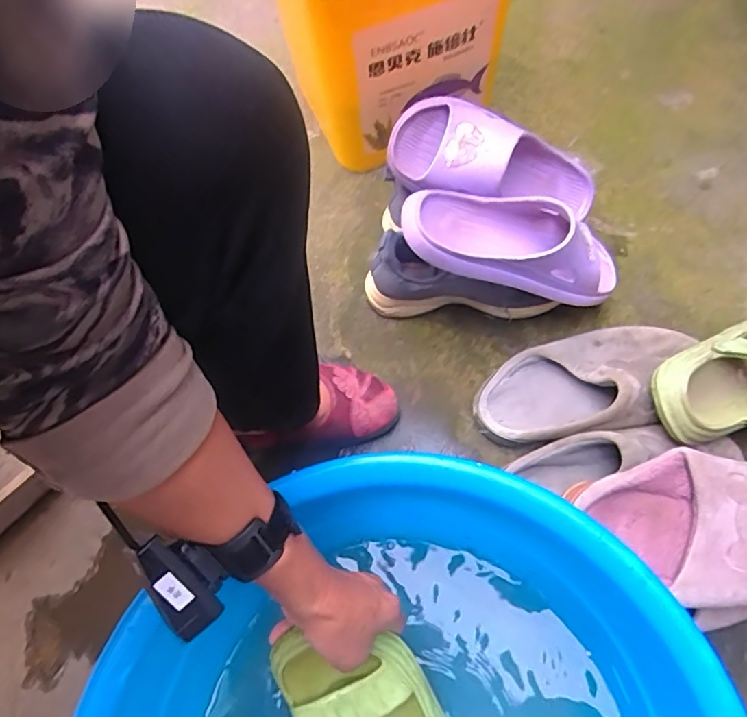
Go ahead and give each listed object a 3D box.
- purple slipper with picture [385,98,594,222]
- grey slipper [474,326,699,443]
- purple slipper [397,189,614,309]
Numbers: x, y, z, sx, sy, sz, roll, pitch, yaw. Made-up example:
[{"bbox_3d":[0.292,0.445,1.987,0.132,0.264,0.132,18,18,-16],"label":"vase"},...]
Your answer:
[{"bbox_3d":[0.145,-0.217,0.600,0.246,0.083,0.101,8,63,-14],"label":"purple slipper with picture"},{"bbox_3d":[0.234,0.024,0.589,0.241,0.069,0.120,-12,66,0],"label":"grey slipper"},{"bbox_3d":[0.156,-0.131,0.567,0.251,0.071,0.098,10,64,-14],"label":"purple slipper"}]

